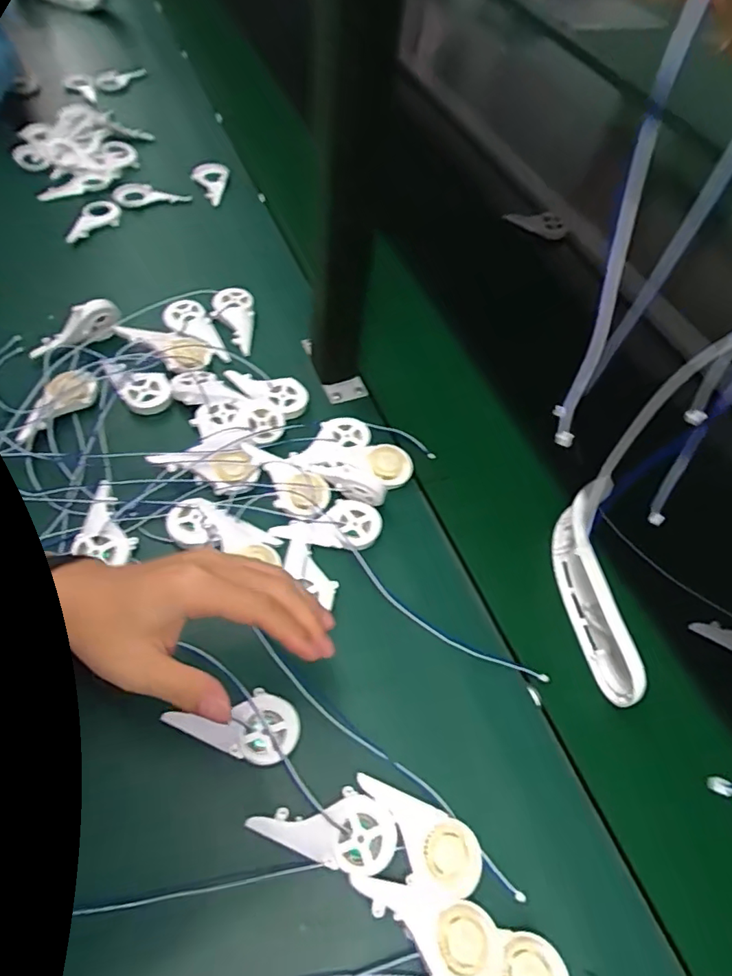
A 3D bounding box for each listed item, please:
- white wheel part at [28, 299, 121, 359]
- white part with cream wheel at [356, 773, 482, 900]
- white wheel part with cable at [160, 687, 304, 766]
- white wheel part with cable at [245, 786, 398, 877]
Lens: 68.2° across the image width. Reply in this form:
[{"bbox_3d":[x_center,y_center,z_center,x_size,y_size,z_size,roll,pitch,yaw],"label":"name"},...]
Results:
[{"bbox_3d":[-0.295,-0.155,0.544,0.094,0.034,0.028,-30,63,-3],"label":"white wheel part"},{"bbox_3d":[0.032,0.228,0.349,0.088,0.012,0.044,20,57,8],"label":"white part with cream wheel"},{"bbox_3d":[-0.095,0.168,0.380,0.093,0.008,0.046,-1,57,3],"label":"white wheel part with cable"},{"bbox_3d":[-0.025,0.218,0.354,0.091,0.015,0.045,21,58,9],"label":"white wheel part with cable"}]

